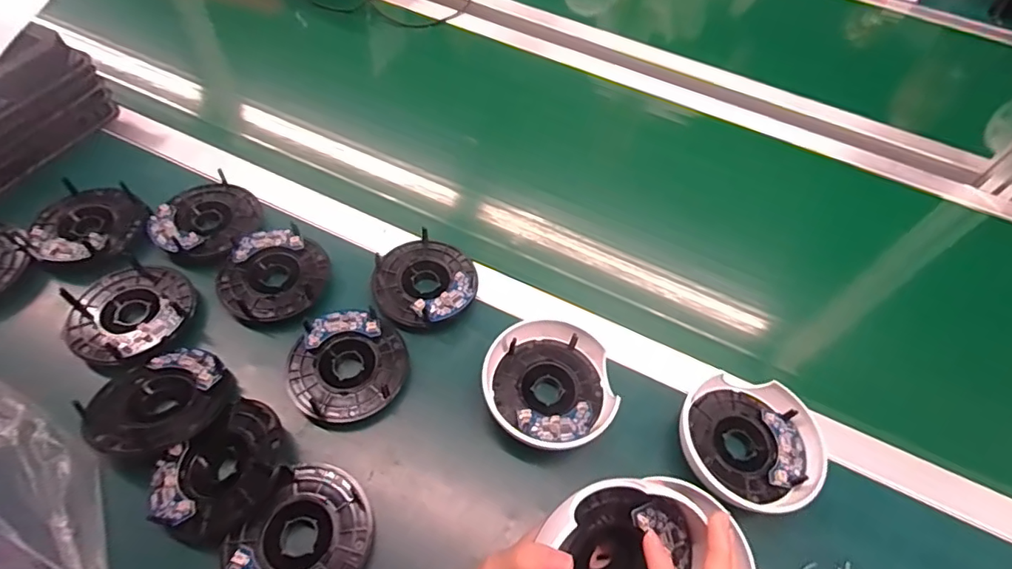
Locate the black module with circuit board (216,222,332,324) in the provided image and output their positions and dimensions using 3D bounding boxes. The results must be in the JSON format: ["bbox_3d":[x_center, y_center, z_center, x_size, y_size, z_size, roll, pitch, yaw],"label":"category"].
[{"bbox_3d":[-0.225,-0.011,0.500,0.096,0.021,0.096,3,55,-3],"label":"black module with circuit board"}]

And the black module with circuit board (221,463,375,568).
[{"bbox_3d":[-0.147,0.191,0.383,0.085,0.032,0.100,35,59,18],"label":"black module with circuit board"}]

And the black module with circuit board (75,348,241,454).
[{"bbox_3d":[-0.280,0.092,0.416,0.102,0.022,0.086,-24,61,-20],"label":"black module with circuit board"}]

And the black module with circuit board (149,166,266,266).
[{"bbox_3d":[-0.306,-0.067,0.531,0.097,0.028,0.100,37,60,19],"label":"black module with circuit board"}]

